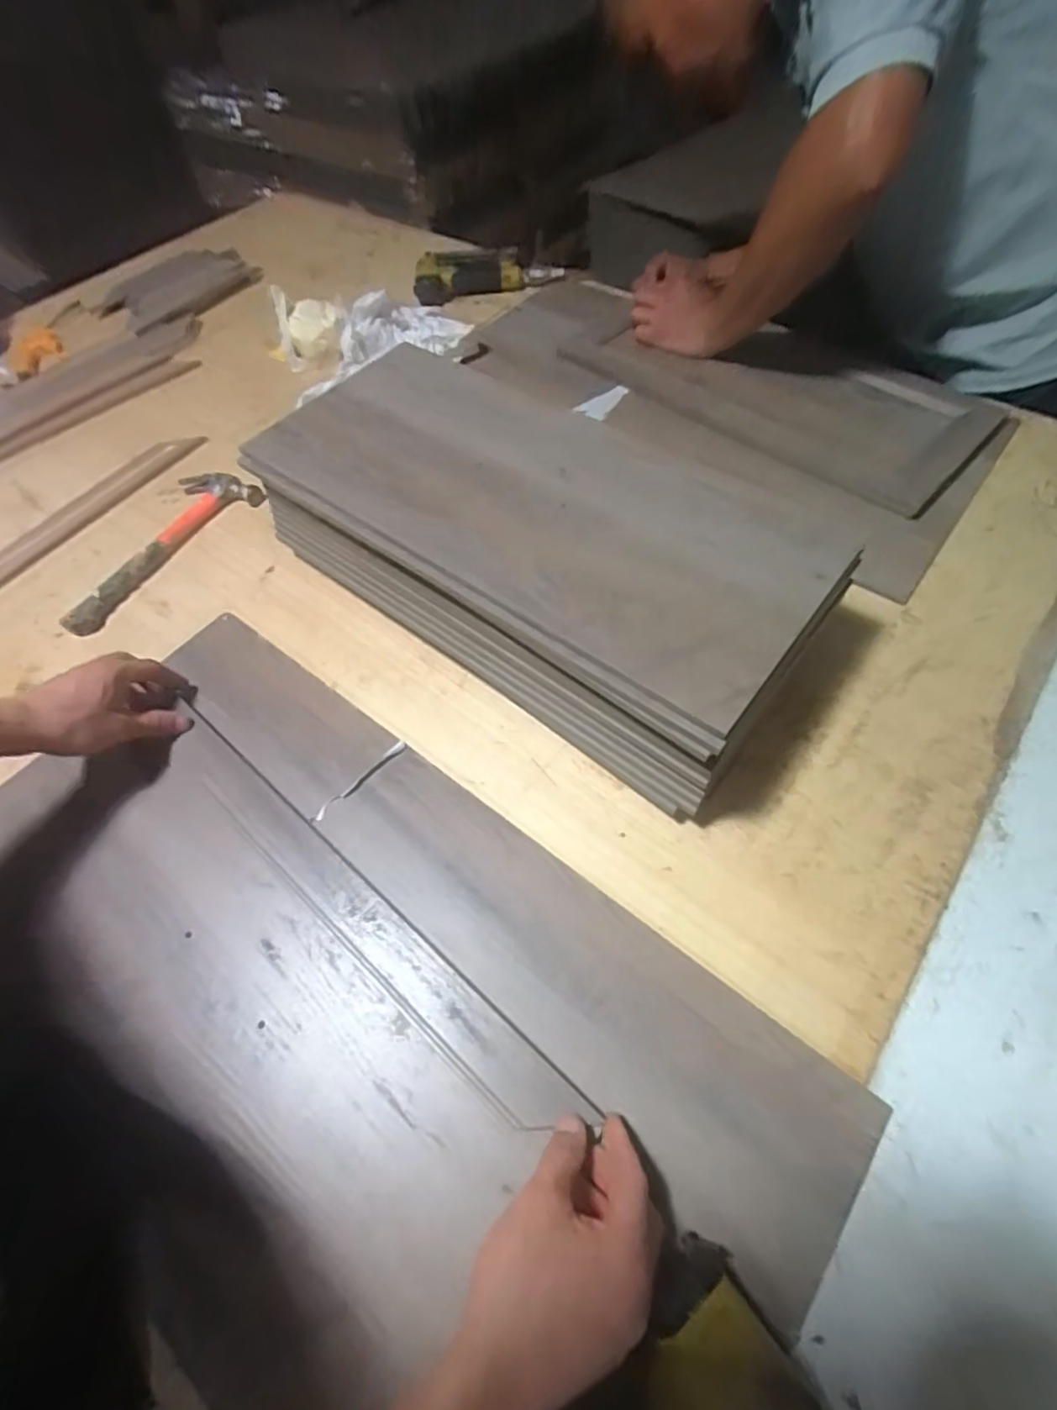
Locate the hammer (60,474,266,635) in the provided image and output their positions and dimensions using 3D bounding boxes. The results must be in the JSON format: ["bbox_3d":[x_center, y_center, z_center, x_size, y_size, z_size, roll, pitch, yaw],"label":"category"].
[{"bbox_3d":[-0.436,-0.188,0.696,0.094,0.030,0.254,32,64,20],"label":"hammer"}]

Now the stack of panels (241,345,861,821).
[{"bbox_3d":[0.003,-0.150,0.592,0.522,0.148,0.236,35,65,22],"label":"stack of panels"}]

